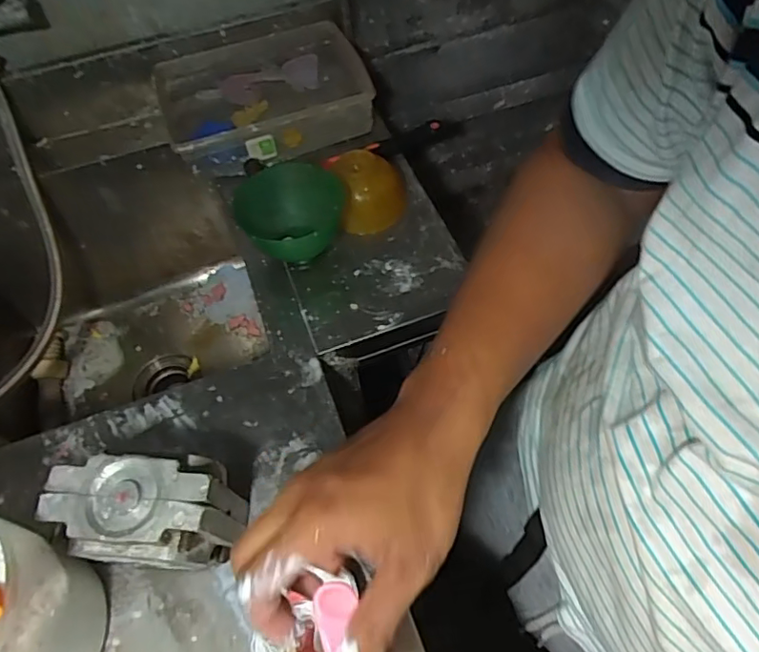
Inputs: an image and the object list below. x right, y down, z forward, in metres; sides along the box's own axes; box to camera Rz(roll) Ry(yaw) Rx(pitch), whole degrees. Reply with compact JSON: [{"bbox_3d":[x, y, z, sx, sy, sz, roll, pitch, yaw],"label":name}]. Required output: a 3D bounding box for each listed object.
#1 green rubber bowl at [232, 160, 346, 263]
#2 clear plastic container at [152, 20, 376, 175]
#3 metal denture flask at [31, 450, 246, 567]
[{"bbox_3d":[-0.093,-0.115,0.620,0.124,0.081,0.113,-2,58,3],"label":"green rubber bowl"},{"bbox_3d":[-0.155,-0.321,0.770,0.282,0.071,0.185,-20,59,-9],"label":"clear plastic container"},{"bbox_3d":[-0.181,0.158,0.448,0.134,0.115,0.084,2,58,5],"label":"metal denture flask"}]

